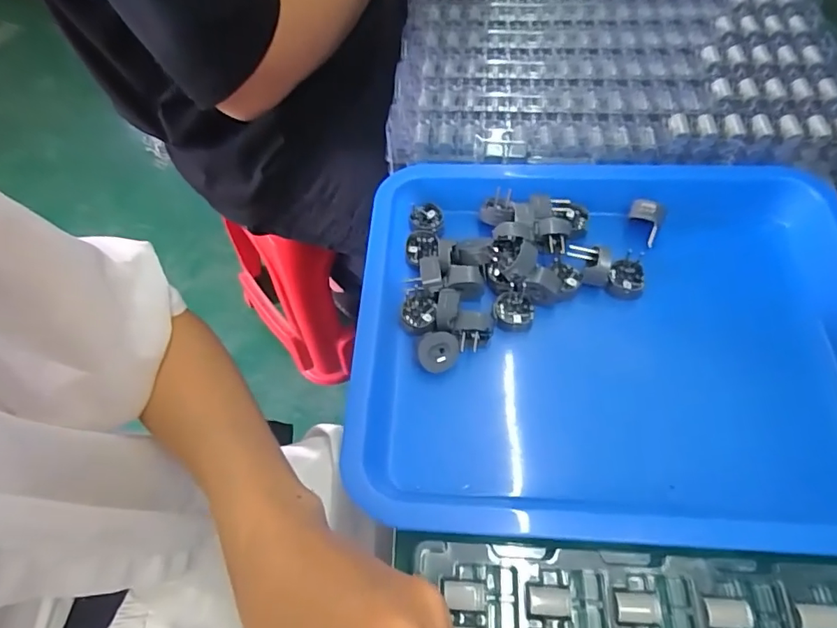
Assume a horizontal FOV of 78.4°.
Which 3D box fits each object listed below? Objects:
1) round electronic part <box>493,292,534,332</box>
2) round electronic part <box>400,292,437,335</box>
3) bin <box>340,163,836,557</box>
[{"bbox_3d":[0.066,-0.001,0.356,0.027,0.010,0.025,-1,59,1],"label":"round electronic part"},{"bbox_3d":[0.001,-0.001,0.355,0.025,0.009,0.031,10,60,8],"label":"round electronic part"},{"bbox_3d":[0.131,0.008,0.347,0.341,0.068,0.249,2,59,3],"label":"bin"}]

